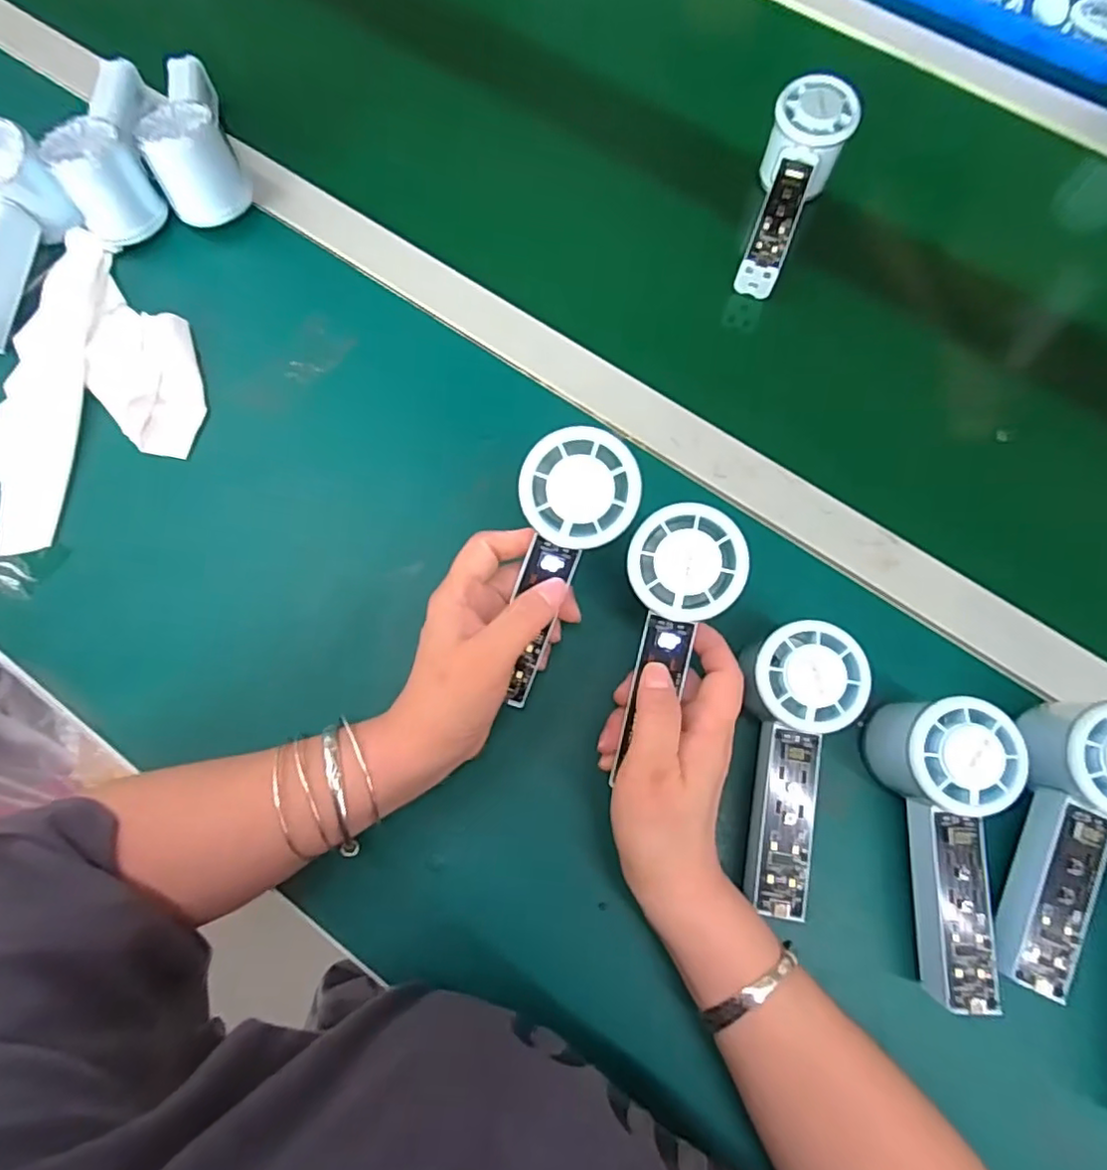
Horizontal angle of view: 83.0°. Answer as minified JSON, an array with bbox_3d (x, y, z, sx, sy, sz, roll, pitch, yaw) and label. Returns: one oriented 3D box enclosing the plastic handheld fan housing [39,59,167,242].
[{"bbox_3d":[-0.330,-0.332,0.464,0.064,0.059,0.148,-19,75,-3],"label":"plastic handheld fan housing"}]

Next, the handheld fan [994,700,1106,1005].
[{"bbox_3d":[0.279,0.138,0.332,0.061,0.060,0.154,15,76,5],"label":"handheld fan"}]

